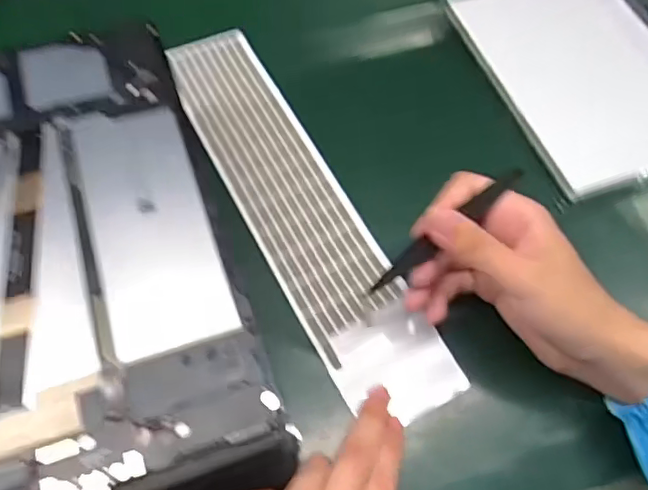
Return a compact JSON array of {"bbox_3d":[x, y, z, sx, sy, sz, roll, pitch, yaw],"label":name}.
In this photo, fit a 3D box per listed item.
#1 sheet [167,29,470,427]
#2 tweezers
[{"bbox_3d":[-0.020,-0.031,0.395,0.071,0.008,0.318,-25,67,-15],"label":"sheet"},{"bbox_3d":[0.067,-0.008,0.316,0.107,0.009,0.010,-39,70,-5],"label":"tweezers"}]

